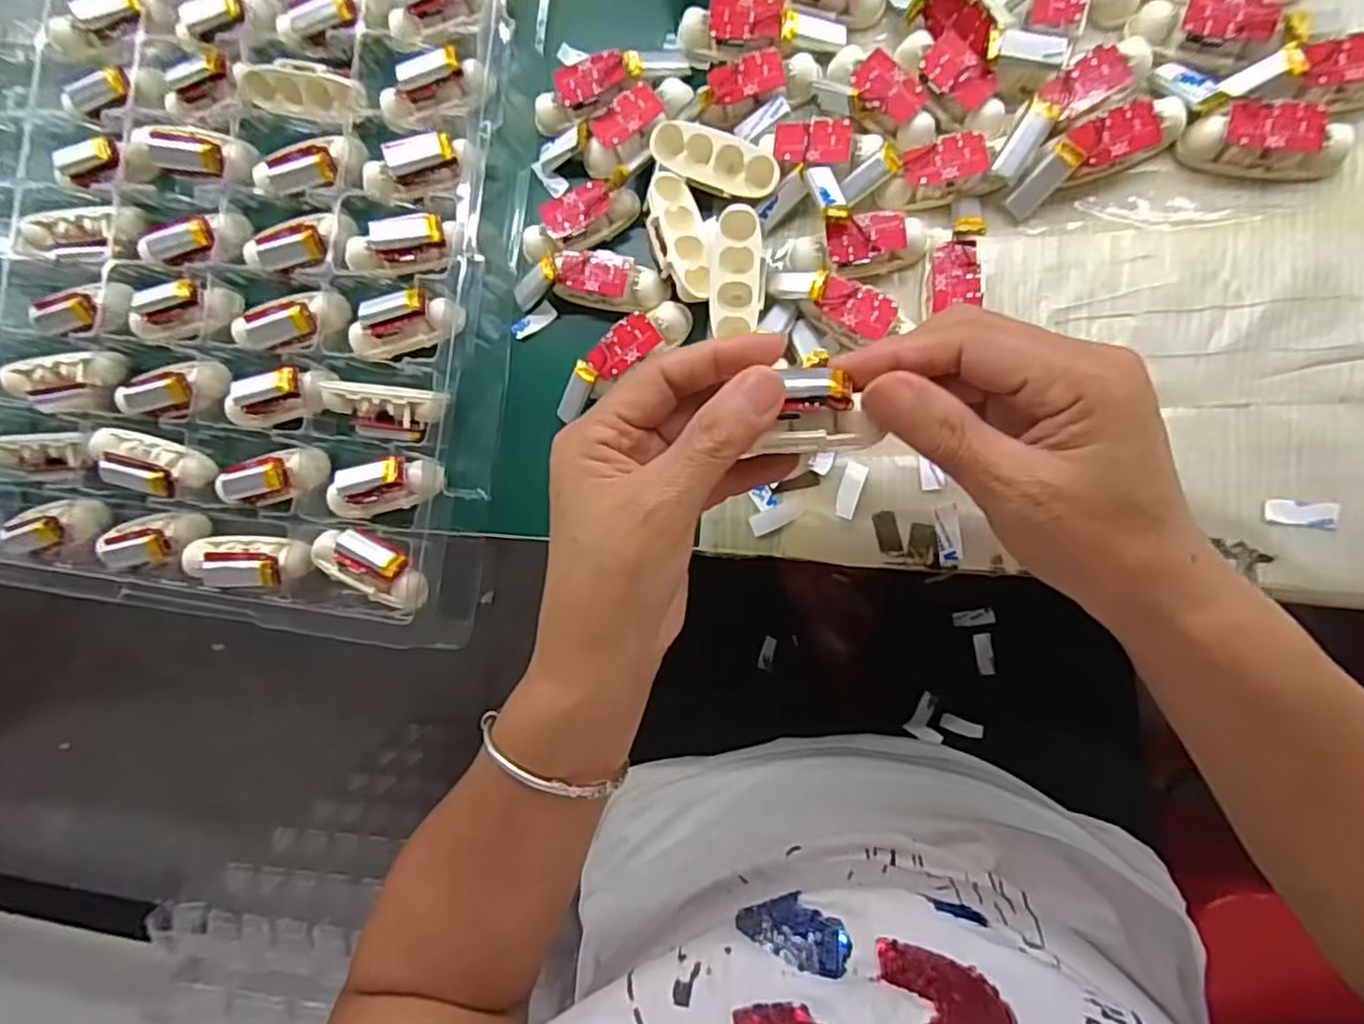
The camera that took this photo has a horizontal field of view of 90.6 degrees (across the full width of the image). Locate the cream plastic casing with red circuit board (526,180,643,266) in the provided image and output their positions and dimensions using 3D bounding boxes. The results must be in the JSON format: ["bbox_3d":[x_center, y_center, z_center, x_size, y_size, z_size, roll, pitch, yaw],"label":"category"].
[{"bbox_3d":[-0.054,-0.150,0.349,0.063,0.019,0.024,-26,82,8],"label":"cream plastic casing with red circuit board"}]

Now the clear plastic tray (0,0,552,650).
[{"bbox_3d":[-0.316,-0.184,0.396,0.474,0.039,0.461,7,87,11],"label":"clear plastic tray"}]

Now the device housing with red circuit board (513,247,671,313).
[{"bbox_3d":[-0.047,-0.118,0.345,0.081,0.021,0.025,5,87,11],"label":"device housing with red circuit board"}]

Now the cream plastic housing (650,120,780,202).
[{"bbox_3d":[0.016,-0.171,0.329,0.065,0.008,0.025,23,116,8],"label":"cream plastic housing"}]

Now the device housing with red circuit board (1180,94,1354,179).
[{"bbox_3d":[0.252,-0.160,0.290,0.062,0.017,0.023,16,89,11],"label":"device housing with red circuit board"}]

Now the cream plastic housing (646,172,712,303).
[{"bbox_3d":[-0.002,-0.134,0.328,0.025,0.011,0.066,-13,84,10],"label":"cream plastic housing"}]

